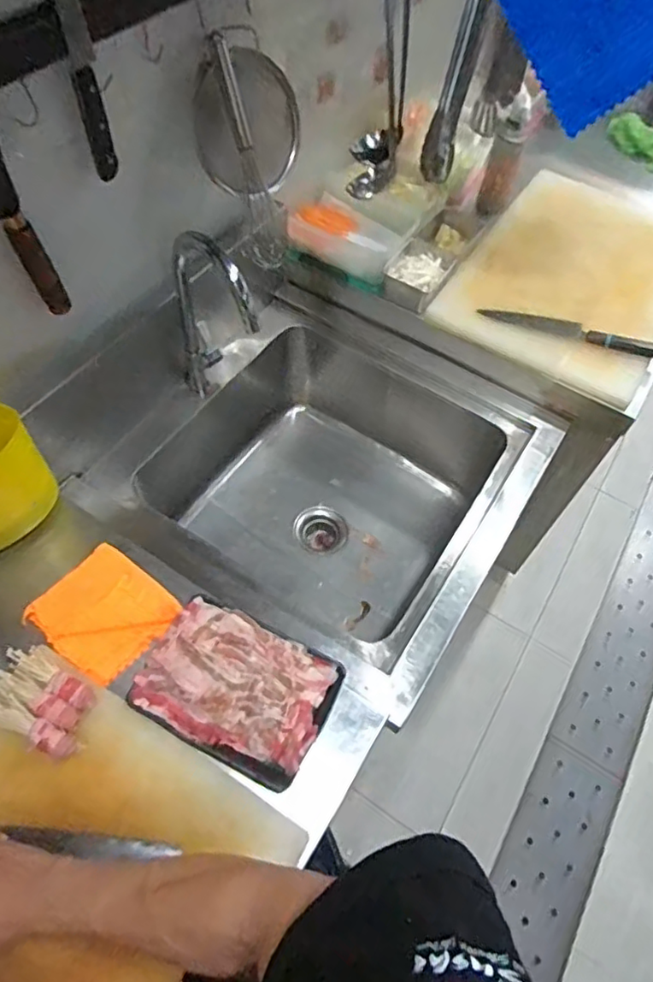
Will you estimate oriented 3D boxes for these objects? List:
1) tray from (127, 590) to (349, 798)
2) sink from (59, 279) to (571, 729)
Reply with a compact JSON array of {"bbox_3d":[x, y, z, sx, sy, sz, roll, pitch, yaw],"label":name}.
[{"bbox_3d":[-0.107,0.234,0.713,0.218,0.025,0.159,24,59,12],"label":"tray"},{"bbox_3d":[0.003,0.021,1.117,0.613,0.300,0.662,30,61,15],"label":"sink"}]

